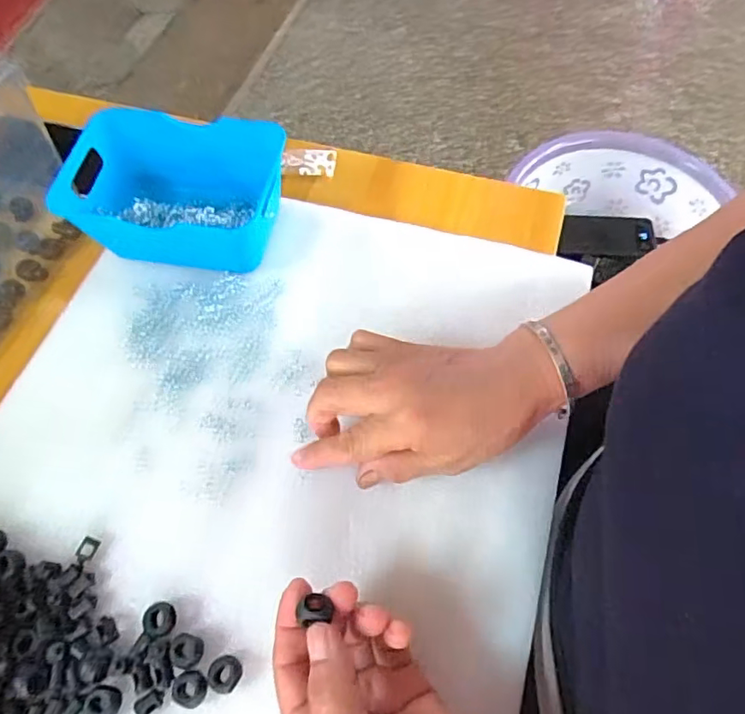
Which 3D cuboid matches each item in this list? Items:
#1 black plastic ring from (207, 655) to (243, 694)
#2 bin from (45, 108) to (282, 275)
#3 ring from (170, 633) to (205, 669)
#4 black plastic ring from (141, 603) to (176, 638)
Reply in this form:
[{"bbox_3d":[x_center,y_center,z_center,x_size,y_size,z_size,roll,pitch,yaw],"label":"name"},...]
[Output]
[{"bbox_3d":[-0.080,0.172,0.296,0.018,0.009,0.018,-1,63,3],"label":"black plastic ring"},{"bbox_3d":[-0.148,-0.124,0.414,0.161,0.063,0.097,8,64,6],"label":"bin"},{"bbox_3d":[-0.103,0.163,0.303,0.018,0.005,0.015,14,64,10],"label":"ring"},{"bbox_3d":[-0.121,0.149,0.310,0.018,0.004,0.017,-1,63,3],"label":"black plastic ring"}]

